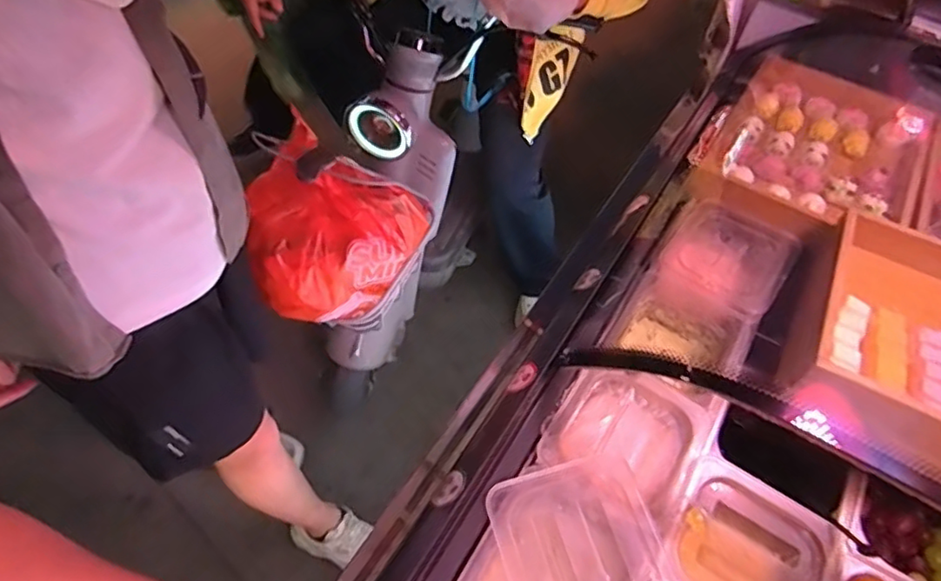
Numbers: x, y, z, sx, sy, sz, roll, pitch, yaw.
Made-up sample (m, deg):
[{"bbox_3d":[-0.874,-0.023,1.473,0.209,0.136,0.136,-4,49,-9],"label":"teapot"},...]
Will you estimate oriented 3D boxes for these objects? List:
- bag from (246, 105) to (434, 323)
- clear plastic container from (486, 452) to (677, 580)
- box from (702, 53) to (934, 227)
[{"bbox_3d":[-0.240,-0.111,1.075,0.274,0.243,0.304,14,53,5],"label":"bag"},{"bbox_3d":[0.116,0.269,0.608,0.160,0.043,0.175,-9,55,-12],"label":"clear plastic container"},{"bbox_3d":[0.596,-0.254,1.005,0.311,0.070,0.433,32,57,18],"label":"box"}]

